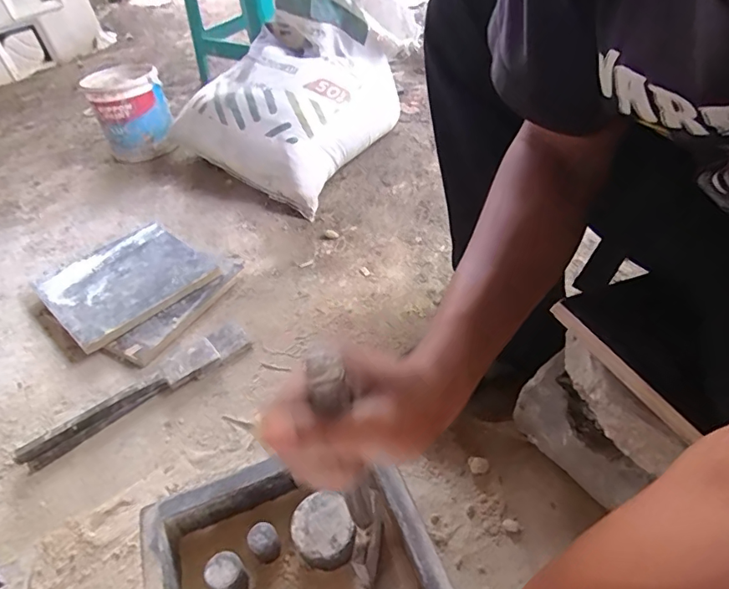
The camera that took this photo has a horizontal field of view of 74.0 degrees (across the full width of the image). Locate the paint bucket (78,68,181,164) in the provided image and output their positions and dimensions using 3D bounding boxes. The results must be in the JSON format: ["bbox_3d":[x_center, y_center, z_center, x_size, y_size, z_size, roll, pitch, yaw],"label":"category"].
[{"bbox_3d":[-0.597,-0.467,1.258,0.175,0.189,0.179,-23,45,-16],"label":"paint bucket"}]

